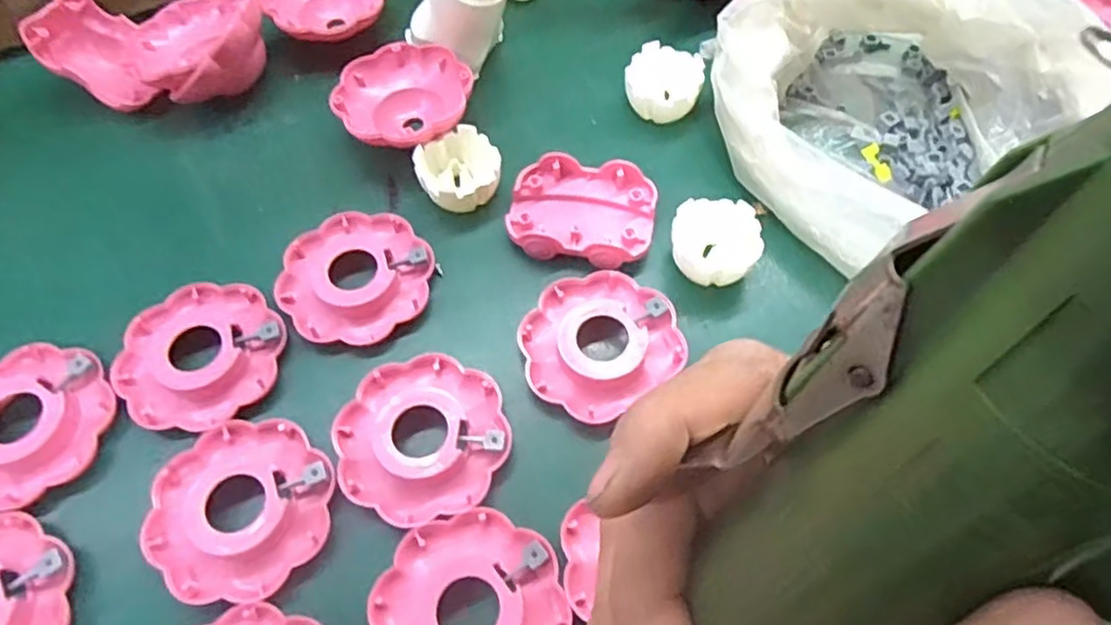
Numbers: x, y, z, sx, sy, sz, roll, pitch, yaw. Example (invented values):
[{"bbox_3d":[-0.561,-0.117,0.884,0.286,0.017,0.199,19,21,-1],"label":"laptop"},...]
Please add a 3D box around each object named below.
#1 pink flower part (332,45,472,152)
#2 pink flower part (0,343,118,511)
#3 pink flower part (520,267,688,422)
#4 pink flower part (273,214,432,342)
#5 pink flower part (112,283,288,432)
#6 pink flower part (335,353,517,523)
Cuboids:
[{"bbox_3d":[-0.096,-0.135,0.449,0.084,0.032,0.083,0,65,0],"label":"pink flower part"},{"bbox_3d":[-0.276,0.057,0.358,0.082,0.012,0.083,0,65,0],"label":"pink flower part"},{"bbox_3d":[0.023,0.015,0.374,0.083,0.024,0.079,0,65,0],"label":"pink flower part"},{"bbox_3d":[-0.114,-0.021,0.400,0.083,0.022,0.082,0,65,0],"label":"pink flower part"},{"bbox_3d":[-0.192,0.022,0.376,0.083,0.015,0.083,0,65,0],"label":"pink flower part"},{"bbox_3d":[-0.067,0.061,0.347,0.082,0.017,0.083,0,65,0],"label":"pink flower part"}]

